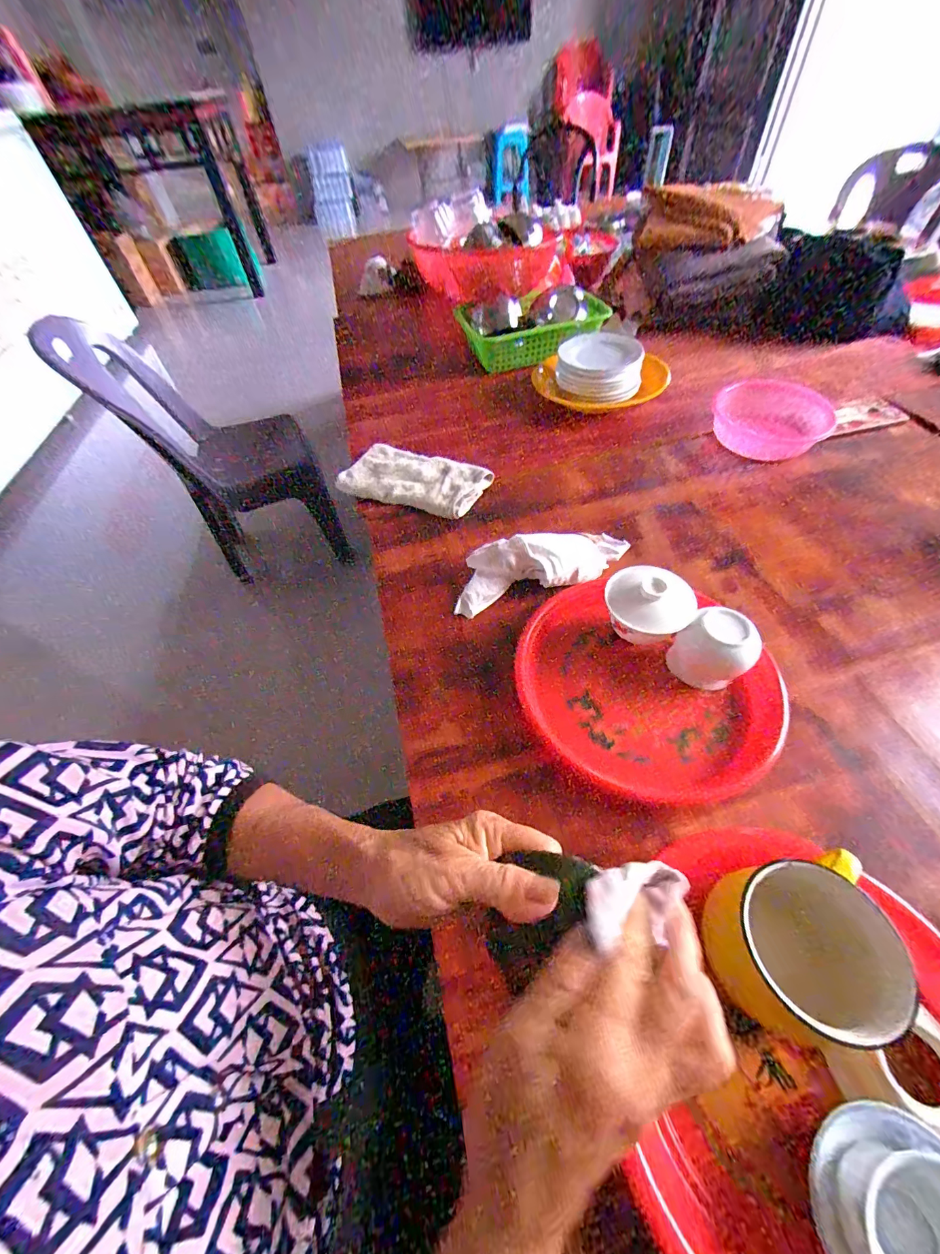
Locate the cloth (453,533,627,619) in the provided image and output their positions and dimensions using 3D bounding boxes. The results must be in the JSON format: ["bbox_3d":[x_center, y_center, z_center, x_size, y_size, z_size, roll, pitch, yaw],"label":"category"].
[{"bbox_3d":[0.088,-0.082,0.535,0.221,0.049,0.070,-13,53,-5],"label":"cloth"}]

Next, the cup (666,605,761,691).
[{"bbox_3d":[0.245,0.027,0.430,0.077,0.068,0.063,-36,59,-20],"label":"cup"}]

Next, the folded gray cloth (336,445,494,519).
[{"bbox_3d":[-0.092,-0.245,0.694,0.240,0.023,0.127,22,58,20],"label":"folded gray cloth"}]

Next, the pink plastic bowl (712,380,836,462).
[{"bbox_3d":[0.481,-0.338,0.686,0.148,0.051,0.152,-2,53,3],"label":"pink plastic bowl"}]

